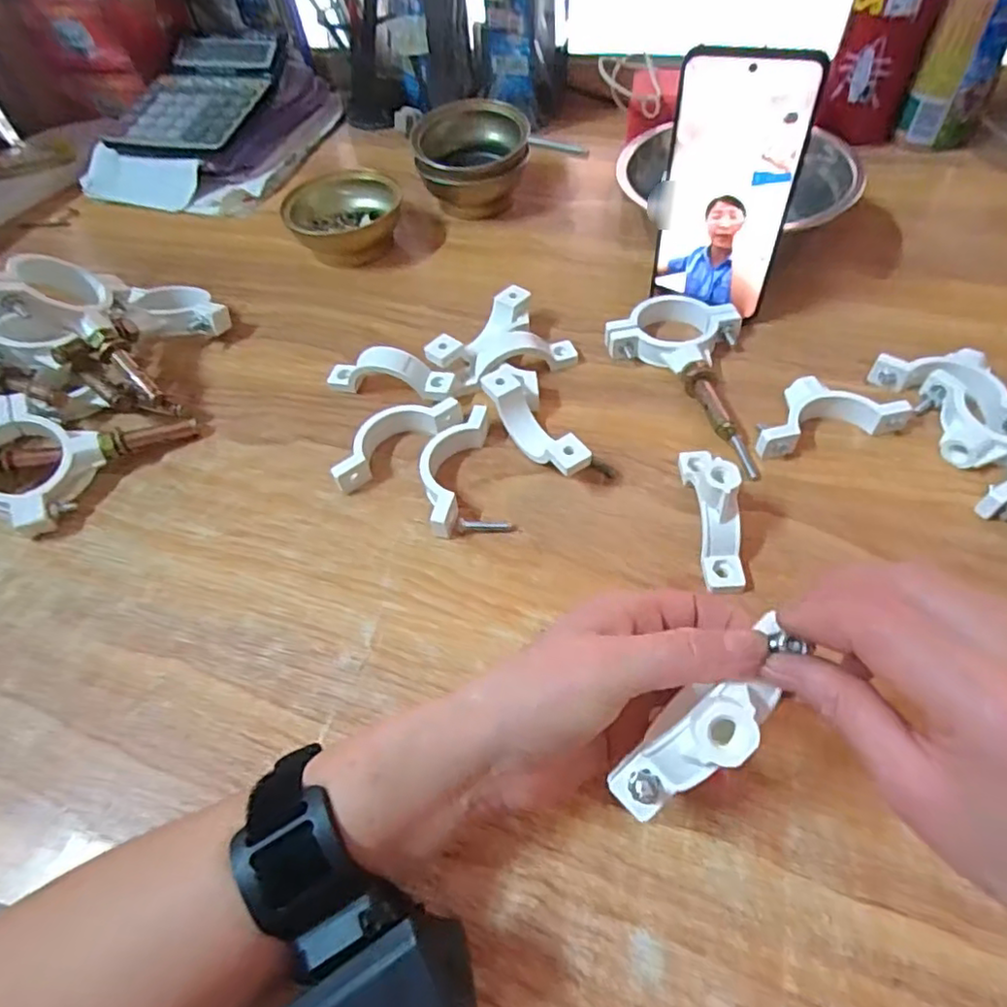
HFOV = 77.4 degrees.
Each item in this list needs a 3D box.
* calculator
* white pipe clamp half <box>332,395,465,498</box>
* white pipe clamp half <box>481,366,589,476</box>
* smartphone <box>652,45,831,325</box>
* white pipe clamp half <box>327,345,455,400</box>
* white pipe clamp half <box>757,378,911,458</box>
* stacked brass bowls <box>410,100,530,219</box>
[{"bbox_3d":[-0.301,-0.414,0.633,0.123,0.021,0.169,14,66,12],"label":"calculator"},{"bbox_3d":[-0.071,-0.044,0.391,0.089,0.018,0.035,-35,58,-19],"label":"white pipe clamp half"},{"bbox_3d":[0.017,-0.046,0.381,0.024,0.028,0.094,-27,56,-14],"label":"white pipe clamp half"},{"bbox_3d":[0.137,-0.189,0.384,0.075,0.145,0.004,15,51,16],"label":"smartphone"},{"bbox_3d":[-0.077,-0.084,0.415,0.086,0.032,0.022,10,55,12],"label":"white pipe clamp half"},{"bbox_3d":[0.189,-0.056,0.375,0.090,0.020,0.045,-14,54,-5],"label":"white pipe clamp half"},{"bbox_3d":[-0.026,-0.290,0.539,0.095,0.067,0.078,-6,53,1],"label":"stacked brass bowls"}]

